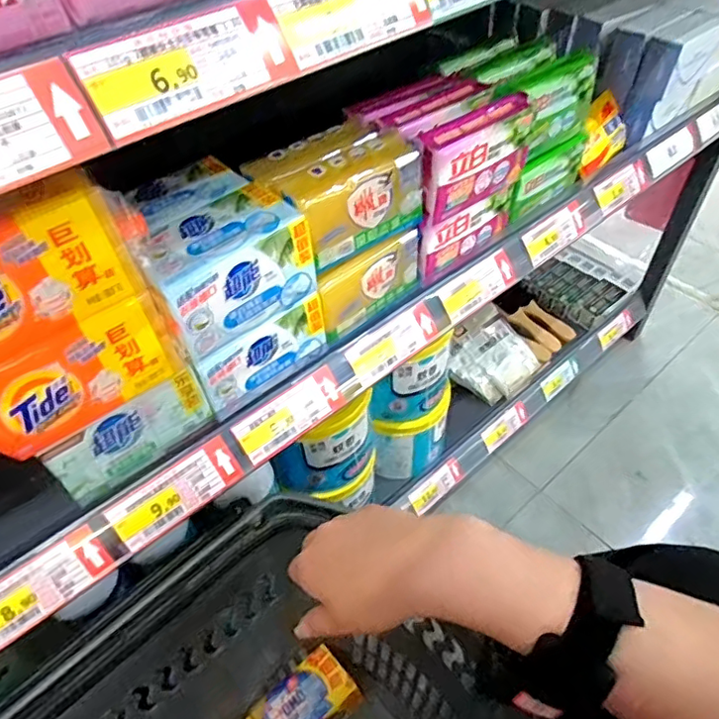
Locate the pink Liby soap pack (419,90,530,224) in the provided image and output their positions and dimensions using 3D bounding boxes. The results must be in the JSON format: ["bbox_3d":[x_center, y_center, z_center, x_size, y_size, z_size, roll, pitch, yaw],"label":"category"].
[{"bbox_3d":[0.089,-0.166,0.464,0.120,0.068,0.041,-32,55,-23],"label":"pink Liby soap pack"}]

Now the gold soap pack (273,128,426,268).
[{"bbox_3d":[-0.006,-0.121,0.424,0.112,0.066,0.048,-34,56,-24],"label":"gold soap pack"}]

